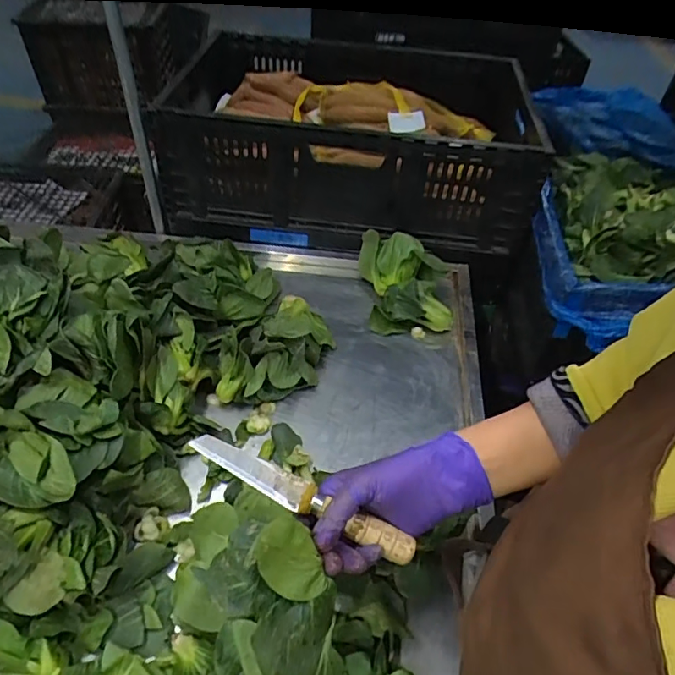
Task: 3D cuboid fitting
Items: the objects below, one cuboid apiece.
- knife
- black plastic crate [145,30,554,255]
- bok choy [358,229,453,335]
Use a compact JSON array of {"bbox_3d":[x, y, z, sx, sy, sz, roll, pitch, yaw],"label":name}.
[{"bbox_3d":[-0.028,0.134,0.445,0.201,0.020,0.023,26,50,6],"label":"knife"},{"bbox_3d":[0.014,-0.360,0.937,0.592,0.193,0.360,0,46,-2],"label":"black plastic crate"},{"bbox_3d":[0.106,-0.098,0.834,0.129,0.087,0.169,-2,46,-4],"label":"bok choy"}]

